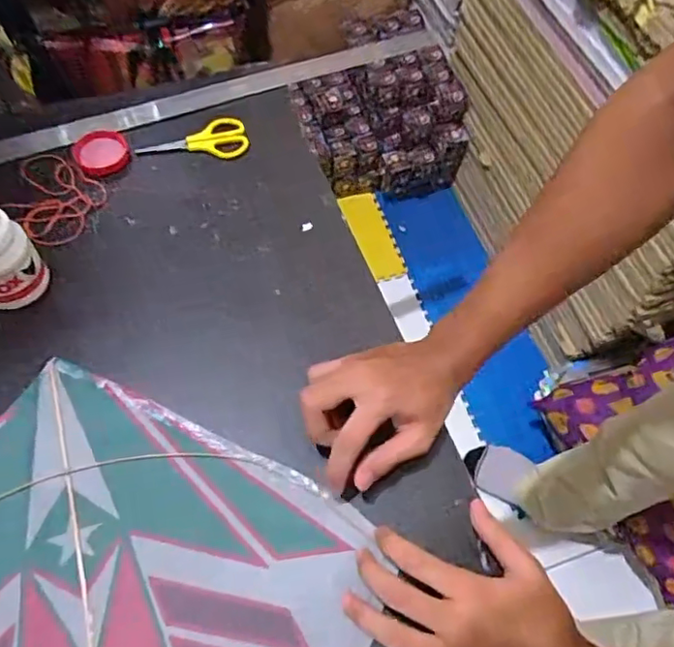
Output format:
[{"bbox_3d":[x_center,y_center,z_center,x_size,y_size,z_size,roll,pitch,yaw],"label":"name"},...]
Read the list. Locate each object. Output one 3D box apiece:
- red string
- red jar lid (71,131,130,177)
[{"bbox_3d":[-0.288,-0.131,0.585,0.085,0.008,0.109,-40,71,-22],"label":"red string"},{"bbox_3d":[-0.244,-0.178,0.609,0.054,0.007,0.059,1,61,-3],"label":"red jar lid"}]

